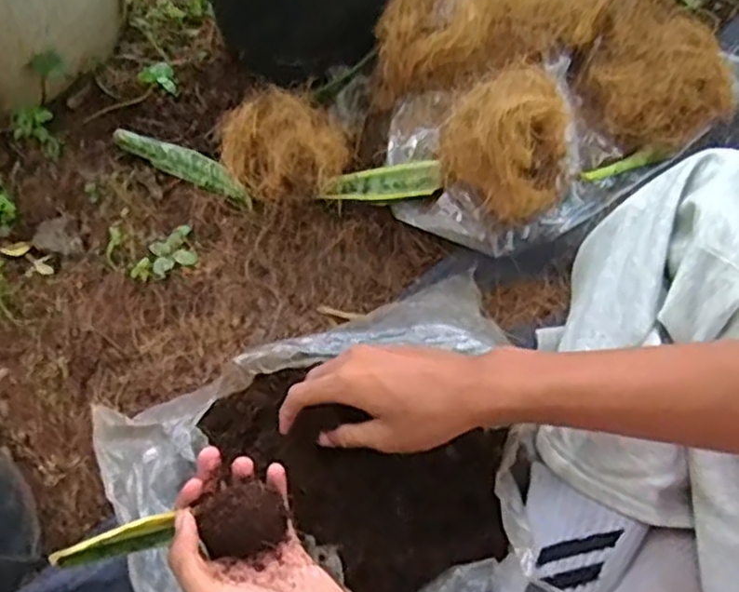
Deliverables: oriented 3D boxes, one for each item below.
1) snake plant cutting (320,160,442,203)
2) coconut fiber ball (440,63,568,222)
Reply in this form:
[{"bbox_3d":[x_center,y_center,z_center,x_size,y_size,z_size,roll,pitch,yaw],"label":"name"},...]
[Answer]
[{"bbox_3d":[0.013,-0.110,0.683,0.116,0.022,0.042,-3,63,20],"label":"snake plant cutting"},{"bbox_3d":[0.124,-0.134,0.633,0.101,0.094,0.109,-1,64,2],"label":"coconut fiber ball"}]

